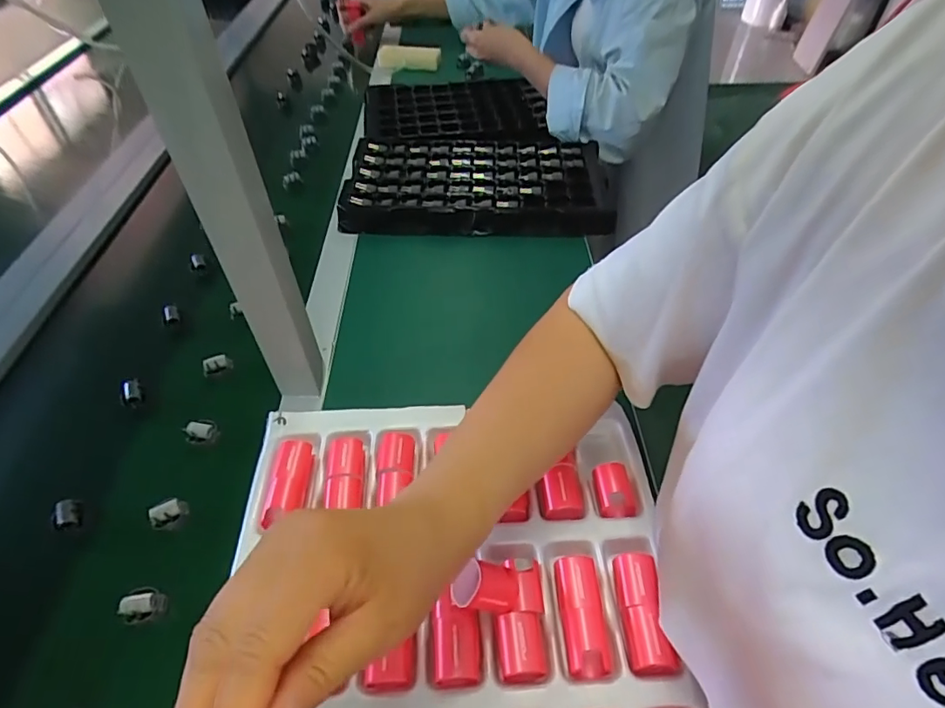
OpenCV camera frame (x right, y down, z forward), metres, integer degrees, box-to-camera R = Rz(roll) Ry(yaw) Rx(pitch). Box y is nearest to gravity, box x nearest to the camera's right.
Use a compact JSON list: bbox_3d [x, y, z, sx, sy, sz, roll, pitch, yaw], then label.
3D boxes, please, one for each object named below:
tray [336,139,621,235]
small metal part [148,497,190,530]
[{"bbox_3d":[0.010,-0.256,0.754,0.358,0.031,0.234,2,47,2],"label":"tray"},{"bbox_3d":[-0.250,0.131,0.429,0.029,0.017,0.018,-12,49,-11],"label":"small metal part"}]

